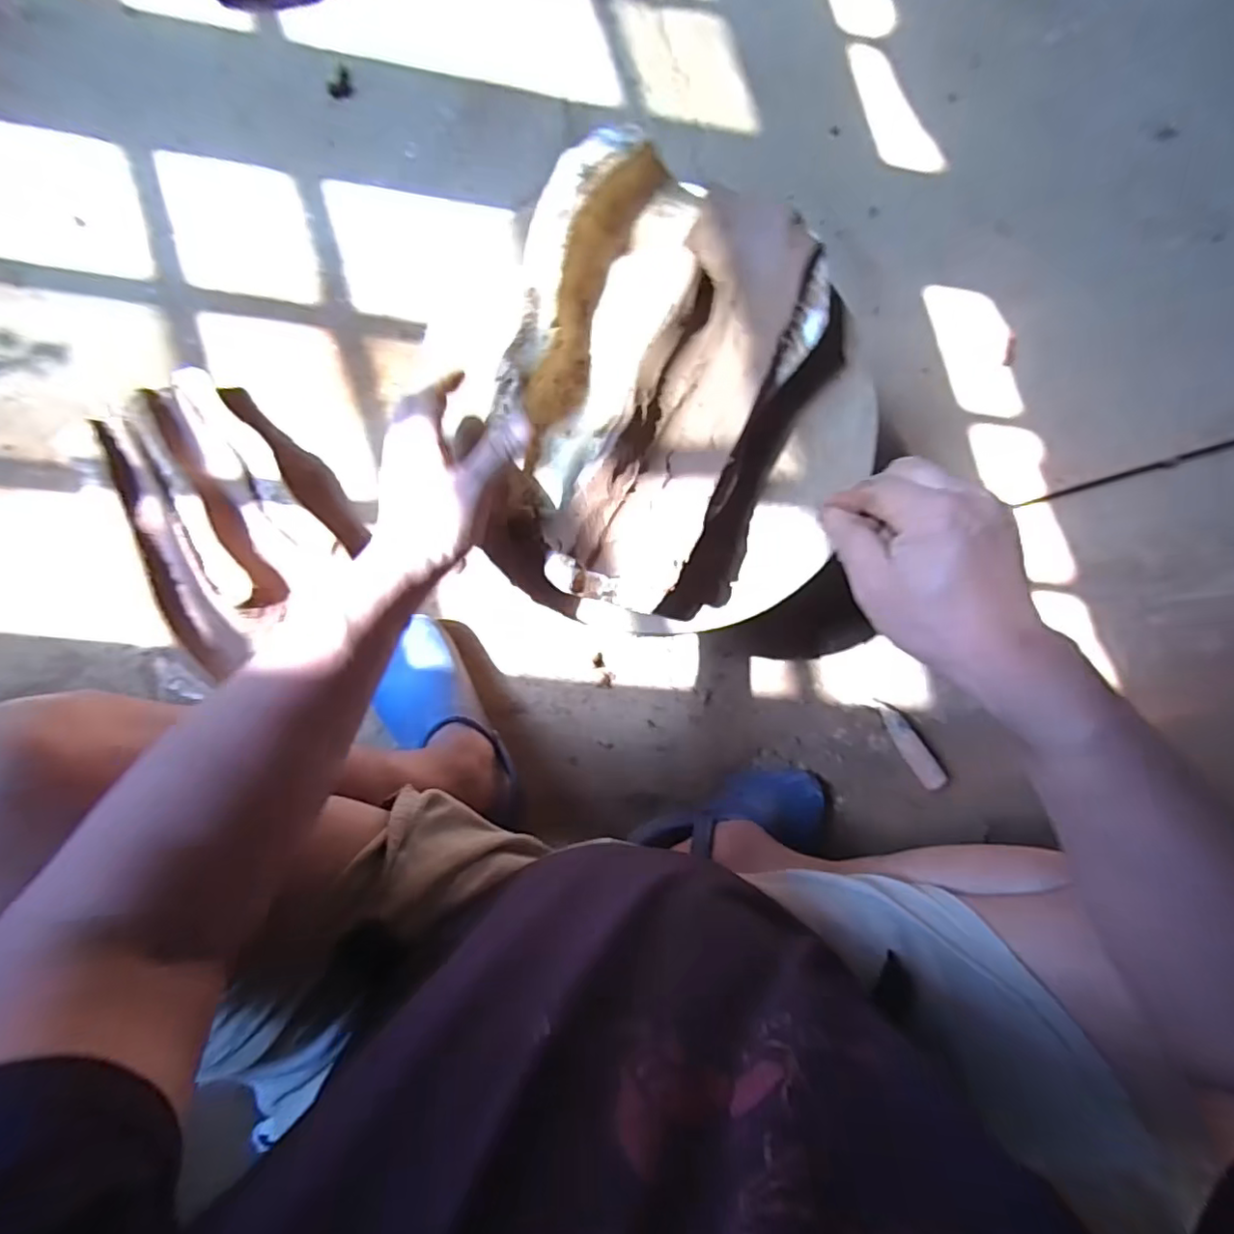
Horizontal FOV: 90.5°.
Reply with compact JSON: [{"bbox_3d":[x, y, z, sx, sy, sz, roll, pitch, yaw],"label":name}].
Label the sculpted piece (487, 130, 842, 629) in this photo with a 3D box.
[{"bbox_3d":[0.034,-0.189,0.500,0.258,0.073,0.350,26,82,-5],"label":"sculpted piece"}]

